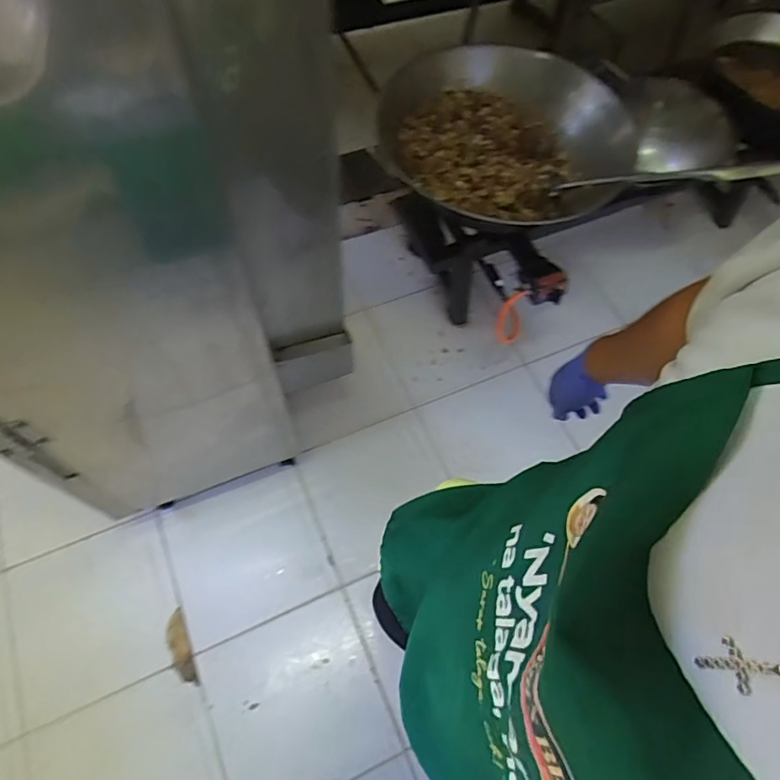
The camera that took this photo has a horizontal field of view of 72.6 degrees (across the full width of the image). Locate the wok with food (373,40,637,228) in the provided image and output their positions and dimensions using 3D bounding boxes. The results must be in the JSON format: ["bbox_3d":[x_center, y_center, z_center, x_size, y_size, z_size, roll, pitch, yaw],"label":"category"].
[{"bbox_3d":[0.281,-0.648,1.400,0.611,0.180,0.564,1,65,-3],"label":"wok with food"}]

